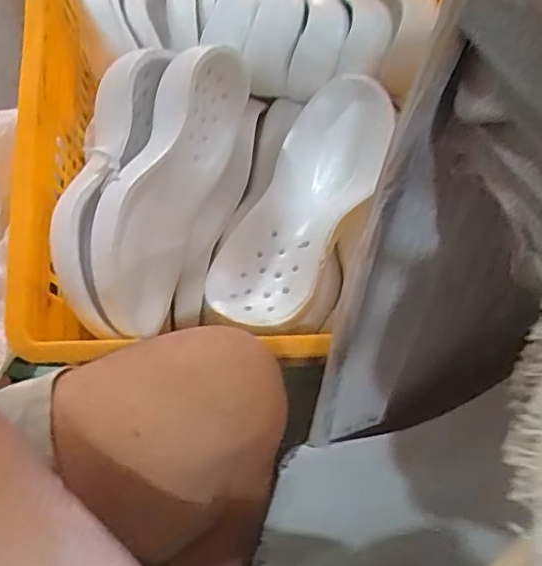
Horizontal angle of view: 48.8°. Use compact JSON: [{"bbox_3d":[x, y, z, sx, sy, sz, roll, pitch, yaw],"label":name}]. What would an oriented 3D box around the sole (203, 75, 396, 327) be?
[{"bbox_3d":[0.037,-0.088,0.638,0.124,0.041,0.313,21,70,20],"label":"sole"}]

